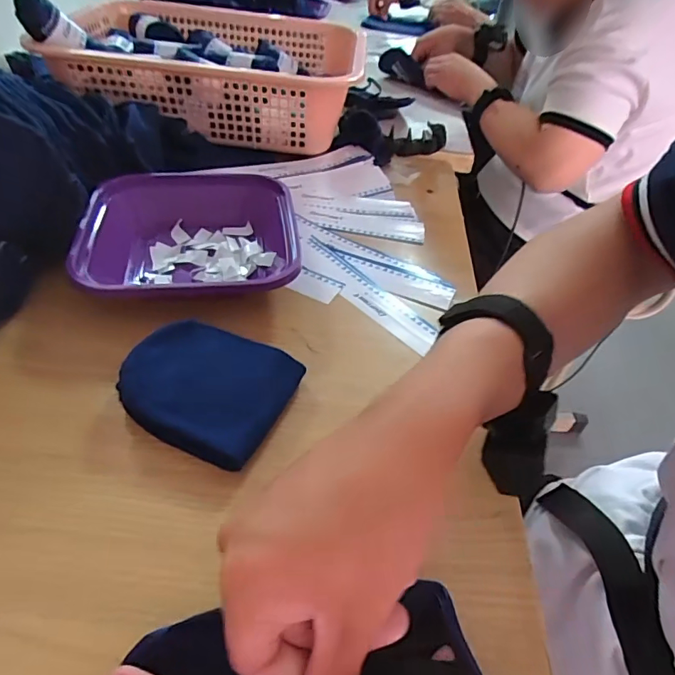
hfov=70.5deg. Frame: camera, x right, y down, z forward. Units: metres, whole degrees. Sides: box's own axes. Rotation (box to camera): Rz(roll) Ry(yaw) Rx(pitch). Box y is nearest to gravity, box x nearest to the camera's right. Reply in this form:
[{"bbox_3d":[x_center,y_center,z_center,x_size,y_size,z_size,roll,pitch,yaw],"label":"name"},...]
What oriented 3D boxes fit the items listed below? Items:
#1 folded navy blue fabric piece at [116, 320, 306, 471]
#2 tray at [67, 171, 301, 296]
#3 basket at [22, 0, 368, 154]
[{"bbox_3d":[-0.088,0.032,0.331,0.105,0.031,0.091,19,45,13],"label":"folded navy blue fabric piece"},{"bbox_3d":[-0.132,-0.090,0.443,0.185,0.046,0.188,-2,44,-9],"label":"tray"},{"bbox_3d":[-0.170,-0.371,0.661,0.390,0.097,0.326,8,44,2],"label":"basket"}]

